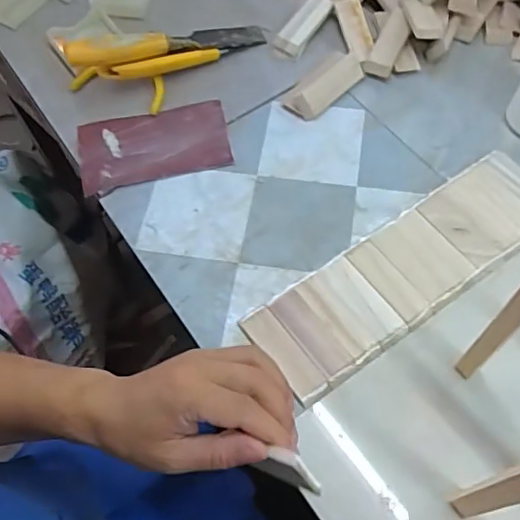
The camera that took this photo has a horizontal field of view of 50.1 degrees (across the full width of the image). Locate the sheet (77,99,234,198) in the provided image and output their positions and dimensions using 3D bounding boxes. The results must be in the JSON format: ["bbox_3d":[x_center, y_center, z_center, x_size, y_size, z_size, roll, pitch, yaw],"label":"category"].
[{"bbox_3d":[-0.116,-0.127,0.605,0.161,0.008,0.091,-12,63,-2],"label":"sheet"}]

